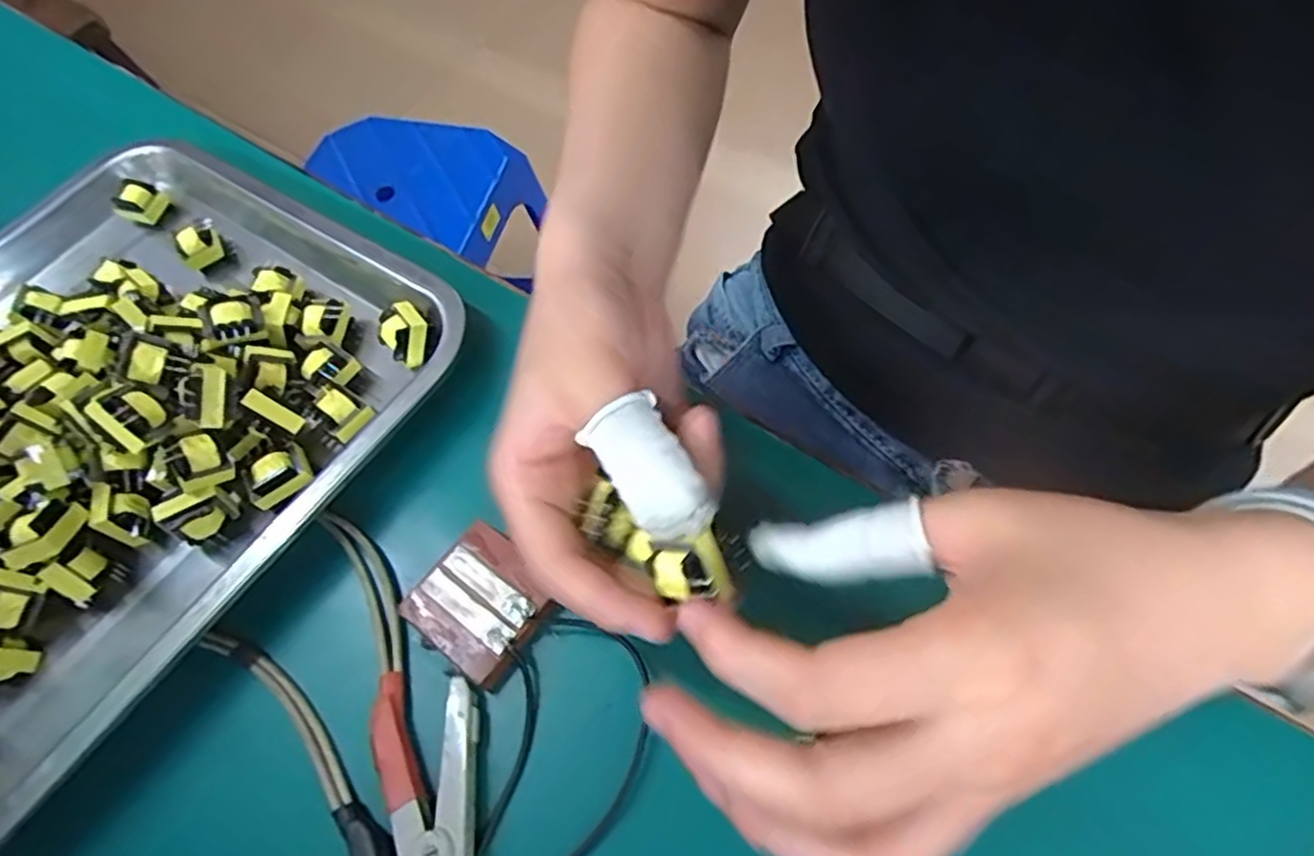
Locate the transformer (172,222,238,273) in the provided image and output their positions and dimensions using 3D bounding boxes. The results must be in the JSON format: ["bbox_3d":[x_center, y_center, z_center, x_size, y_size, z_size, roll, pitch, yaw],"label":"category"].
[{"bbox_3d":[-0.250,-0.099,0.390,0.022,0.021,0.017,-43,66,-16],"label":"transformer"}]

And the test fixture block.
[{"bbox_3d":[-0.069,0.069,0.281,0.052,0.010,0.047,35,70,22],"label":"test fixture block"}]

